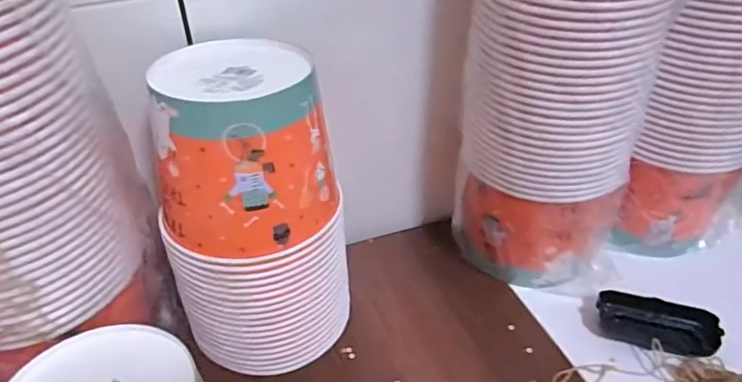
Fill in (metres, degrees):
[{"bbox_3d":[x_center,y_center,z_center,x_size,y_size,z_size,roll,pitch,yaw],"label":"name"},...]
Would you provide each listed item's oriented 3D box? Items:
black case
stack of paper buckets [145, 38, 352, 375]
[{"bbox_3d":[0.282,0.133,0.562,0.108,0.028,0.049,10,39,12],"label":"black case"},{"bbox_3d":[-0.099,0.027,0.506,0.149,0.262,0.124,-4,38,-6],"label":"stack of paper buckets"}]

